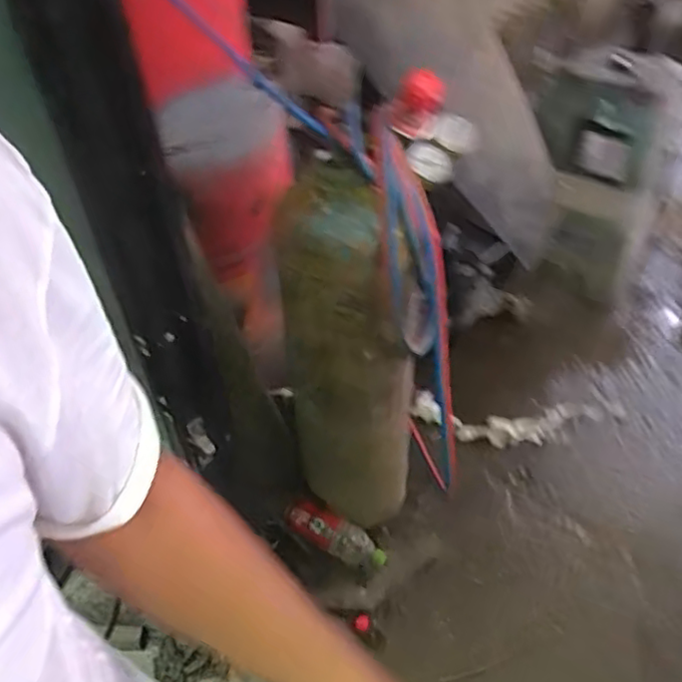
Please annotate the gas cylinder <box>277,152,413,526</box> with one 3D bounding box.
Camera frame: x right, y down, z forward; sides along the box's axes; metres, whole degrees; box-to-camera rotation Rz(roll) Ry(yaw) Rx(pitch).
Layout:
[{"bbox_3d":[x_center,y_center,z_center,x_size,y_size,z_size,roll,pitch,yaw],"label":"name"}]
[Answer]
[{"bbox_3d":[0.016,0.051,1.261,0.240,0.708,0.267,-8,45,-5],"label":"gas cylinder"}]

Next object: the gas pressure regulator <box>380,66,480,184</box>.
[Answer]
[{"bbox_3d":[0.149,-0.355,1.064,0.150,0.159,0.102,6,46,9],"label":"gas pressure regulator"}]

